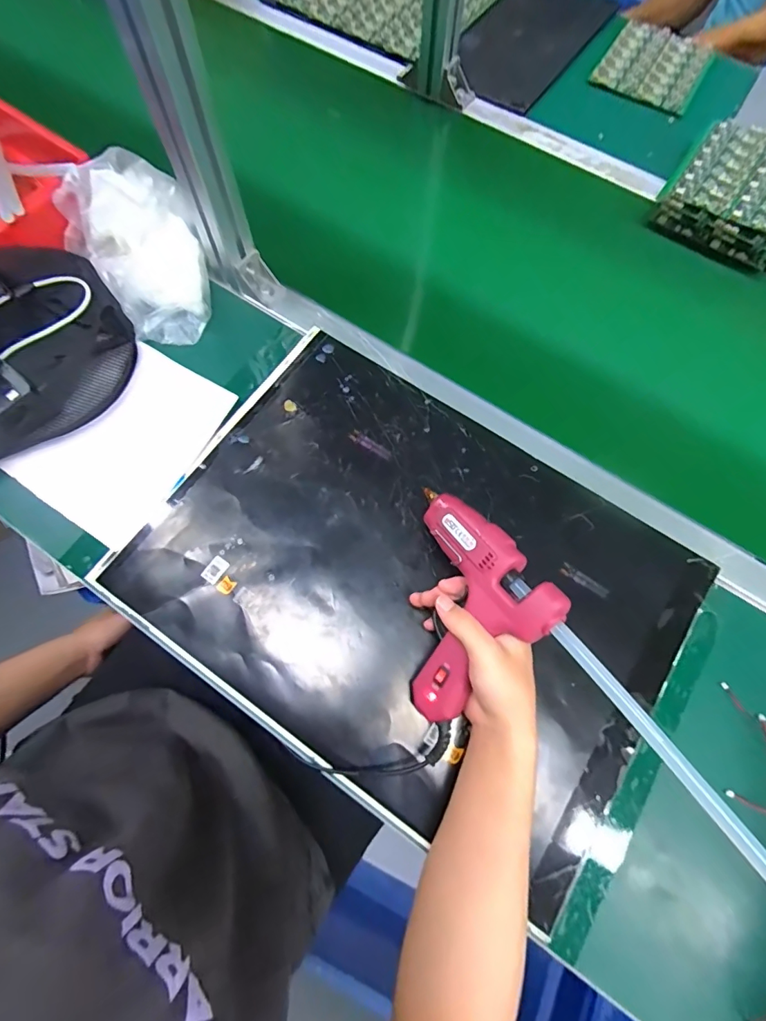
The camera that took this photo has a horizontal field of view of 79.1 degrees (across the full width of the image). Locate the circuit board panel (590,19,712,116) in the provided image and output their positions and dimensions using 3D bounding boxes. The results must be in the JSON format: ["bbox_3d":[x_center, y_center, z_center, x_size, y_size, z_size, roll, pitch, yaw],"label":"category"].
[{"bbox_3d":[0.424,-0.697,0.724,0.148,0.009,0.191,30,71,8],"label":"circuit board panel"}]

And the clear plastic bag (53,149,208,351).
[{"bbox_3d":[-0.266,-0.290,0.519,0.137,0.092,0.182,-31,74,-10],"label":"clear plastic bag"}]

